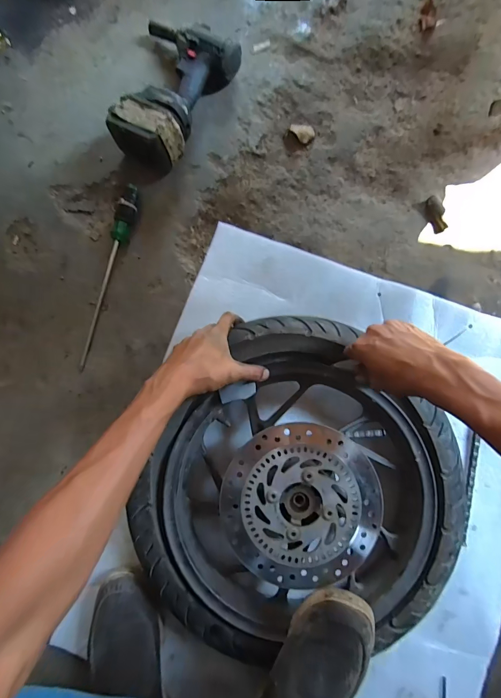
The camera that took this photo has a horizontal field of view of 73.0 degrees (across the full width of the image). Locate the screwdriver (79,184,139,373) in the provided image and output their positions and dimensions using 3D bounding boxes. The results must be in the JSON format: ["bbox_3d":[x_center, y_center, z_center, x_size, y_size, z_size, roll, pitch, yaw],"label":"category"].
[{"bbox_3d":[-0.252,-0.130,0.598,0.034,0.028,0.333,13,84,4],"label":"screwdriver"}]

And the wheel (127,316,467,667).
[{"bbox_3d":[0.077,0.219,0.489,0.420,0.102,0.438,0,83,2],"label":"wheel"}]

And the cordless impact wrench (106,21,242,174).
[{"bbox_3d":[-0.142,-0.461,0.612,0.184,0.089,0.274,18,84,4],"label":"cordless impact wrench"}]

